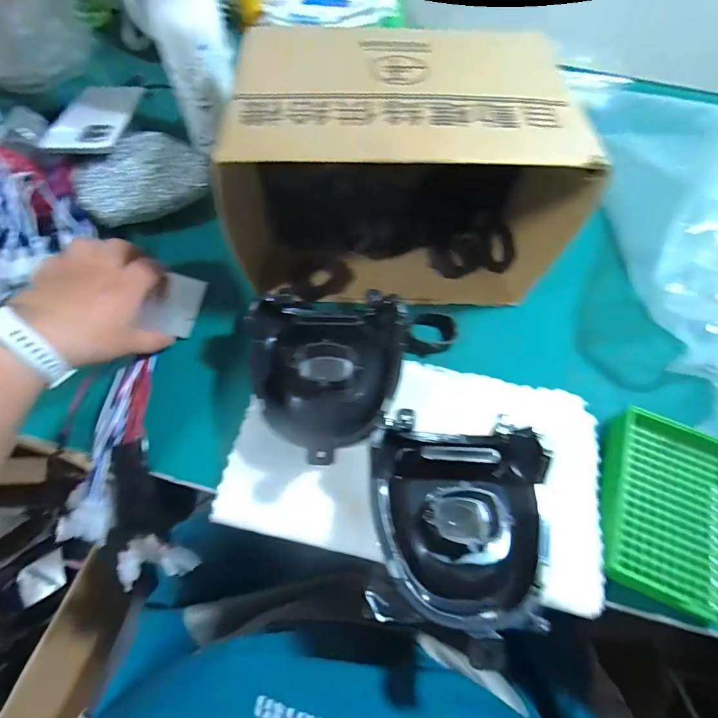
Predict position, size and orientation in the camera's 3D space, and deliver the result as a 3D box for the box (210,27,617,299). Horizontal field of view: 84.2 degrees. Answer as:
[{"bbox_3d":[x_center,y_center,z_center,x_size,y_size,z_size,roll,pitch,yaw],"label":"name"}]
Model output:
[{"bbox_3d":[0.040,-0.166,0.367,0.274,0.165,0.170,1,63,-2],"label":"box"}]

